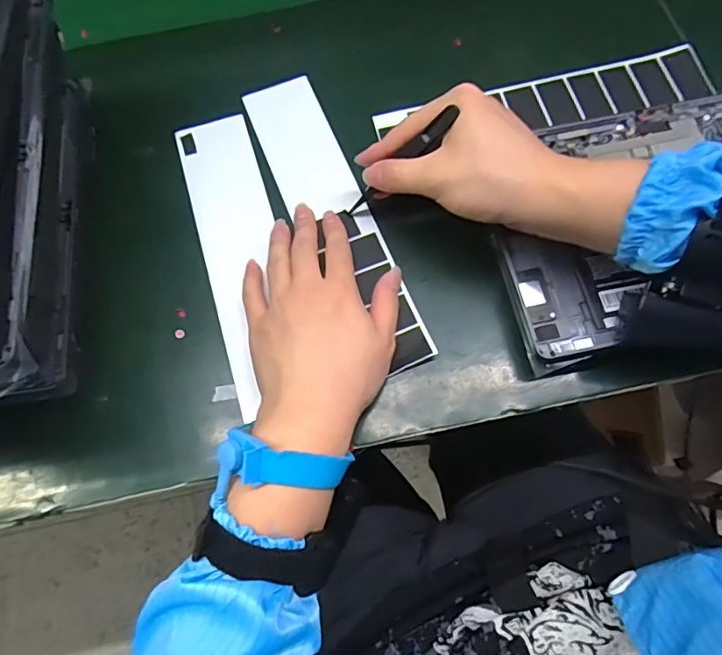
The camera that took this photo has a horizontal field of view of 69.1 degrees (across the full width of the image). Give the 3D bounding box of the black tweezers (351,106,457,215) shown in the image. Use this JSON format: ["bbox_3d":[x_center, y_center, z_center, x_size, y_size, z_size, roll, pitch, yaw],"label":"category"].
[{"bbox_3d":[0.023,-0.108,0.353,0.013,0.105,0.012,12,65,-30],"label":"black tweezers"}]

